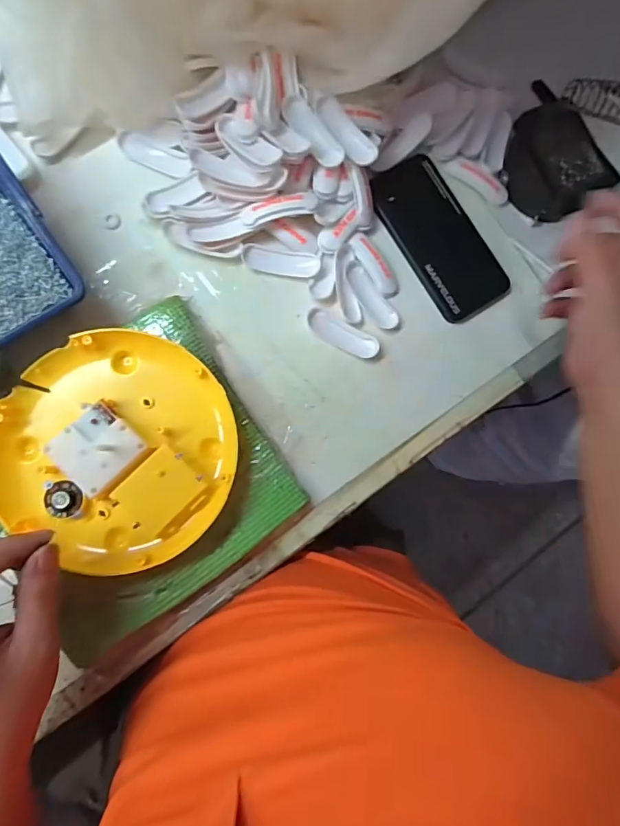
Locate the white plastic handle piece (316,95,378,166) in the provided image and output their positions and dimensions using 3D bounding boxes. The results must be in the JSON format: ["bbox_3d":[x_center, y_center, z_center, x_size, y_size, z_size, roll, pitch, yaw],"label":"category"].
[{"bbox_3d":[0.031,-0.243,0.390,0.067,0.009,0.023,43,82,-3],"label":"white plastic handle piece"}]

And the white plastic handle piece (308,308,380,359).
[{"bbox_3d":[0.030,-0.072,0.413,0.070,0.010,0.023,29,83,-5],"label":"white plastic handle piece"}]

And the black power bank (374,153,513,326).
[{"bbox_3d":[0.124,-0.168,0.432,0.075,0.008,0.161,-31,91,-9],"label":"black power bank"}]

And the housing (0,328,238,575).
[{"bbox_3d":[-0.149,0.028,0.356,0.177,0.038,0.175,1,86,-8],"label":"housing"}]

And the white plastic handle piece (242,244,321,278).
[{"bbox_3d":[-0.027,-0.139,0.411,0.069,0.013,0.023,10,85,-7],"label":"white plastic handle piece"}]

